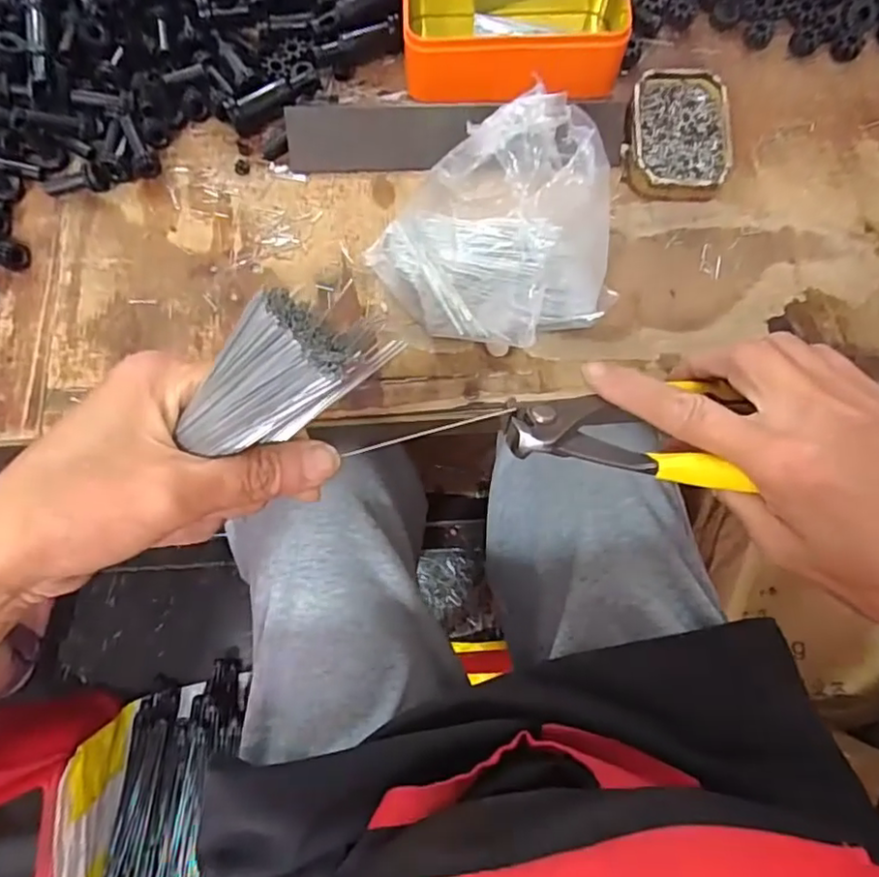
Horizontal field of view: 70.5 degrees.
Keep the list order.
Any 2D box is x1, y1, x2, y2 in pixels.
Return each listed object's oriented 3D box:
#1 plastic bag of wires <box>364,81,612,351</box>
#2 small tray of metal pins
[{"bbox_3d":[0.034,-0.110,0.355,0.137,0.081,0.116,-18,78,-3],"label":"plastic bag of wires"},{"bbox_3d":[0.155,-0.199,0.406,0.063,0.019,0.091,7,75,2],"label":"small tray of metal pins"}]

